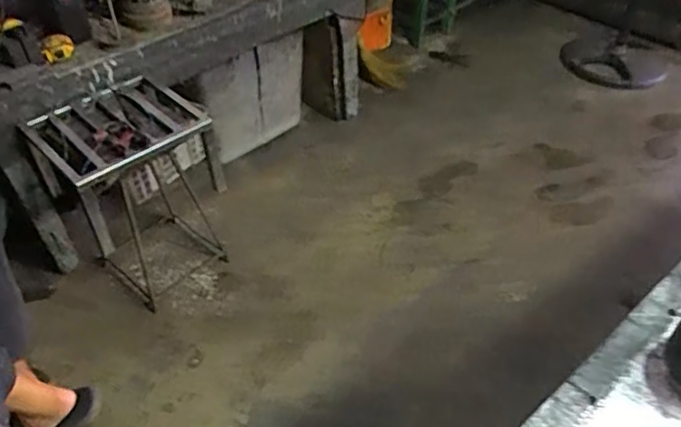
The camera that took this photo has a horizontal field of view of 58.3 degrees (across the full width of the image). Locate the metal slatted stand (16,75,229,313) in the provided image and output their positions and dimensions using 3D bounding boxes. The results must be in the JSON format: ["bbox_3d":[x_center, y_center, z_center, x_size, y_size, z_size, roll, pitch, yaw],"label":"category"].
[{"bbox_3d":[-0.505,-0.037,1.561,0.340,0.531,0.328,-33,52,-30],"label":"metal slatted stand"}]

